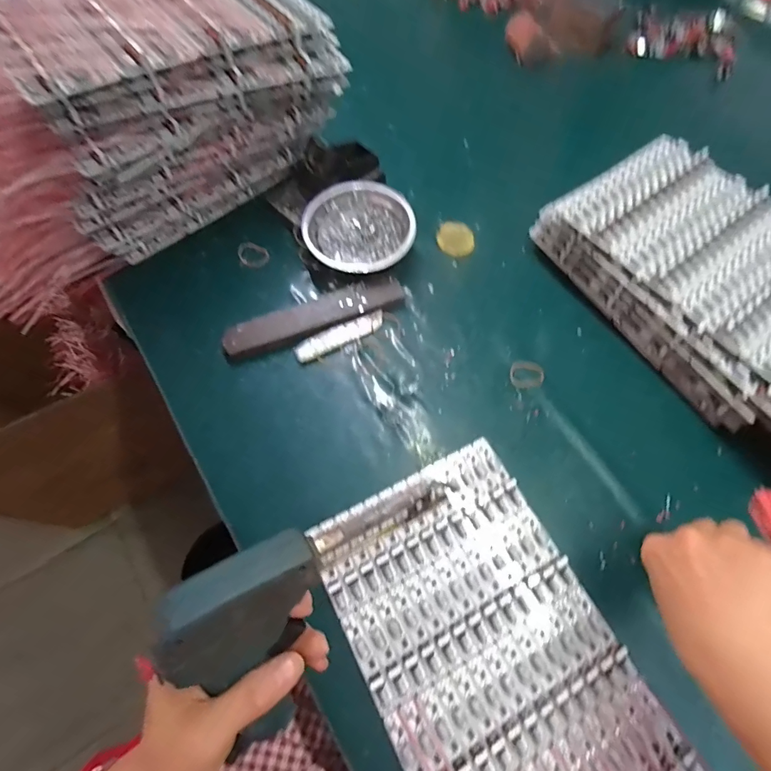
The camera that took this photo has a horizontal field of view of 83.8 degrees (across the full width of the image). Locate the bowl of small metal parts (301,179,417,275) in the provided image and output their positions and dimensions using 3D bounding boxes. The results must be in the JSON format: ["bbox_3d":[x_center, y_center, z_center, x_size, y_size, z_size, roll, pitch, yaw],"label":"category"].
[{"bbox_3d":[-0.030,-0.176,0.494,0.119,0.035,0.119,1,67,-1],"label":"bowl of small metal parts"}]

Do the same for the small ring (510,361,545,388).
[{"bbox_3d":[0.148,-0.011,0.448,0.034,0.005,0.030,9,67,2],"label":"small ring"}]

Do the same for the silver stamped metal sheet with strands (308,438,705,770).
[{"bbox_3d":[0.113,0.265,0.317,0.189,0.022,0.428,-24,70,-11],"label":"silver stamped metal sheet with strands"}]

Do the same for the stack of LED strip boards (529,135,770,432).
[{"bbox_3d":[0.341,-0.126,0.462,0.200,0.081,0.289,-30,71,-13],"label":"stack of LED strip boards"}]

